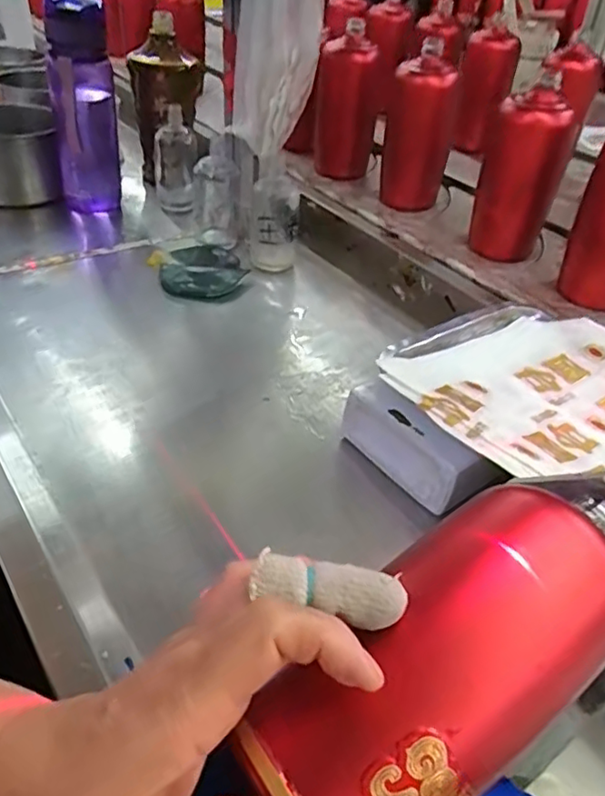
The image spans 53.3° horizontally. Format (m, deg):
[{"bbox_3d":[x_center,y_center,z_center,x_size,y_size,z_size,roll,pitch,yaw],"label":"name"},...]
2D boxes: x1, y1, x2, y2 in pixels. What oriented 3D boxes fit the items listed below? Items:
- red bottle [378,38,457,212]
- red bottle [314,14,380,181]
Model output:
[{"bbox_3d":[0.148,-0.327,0.750,0.070,0.170,0.061,29,46,25],"label":"red bottle"},{"bbox_3d":[0.060,-0.400,0.827,0.084,0.178,0.078,7,47,3],"label":"red bottle"}]

